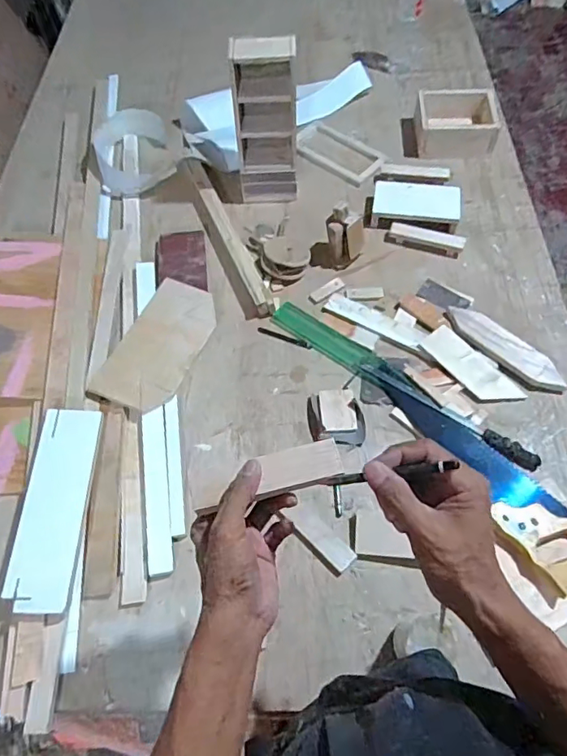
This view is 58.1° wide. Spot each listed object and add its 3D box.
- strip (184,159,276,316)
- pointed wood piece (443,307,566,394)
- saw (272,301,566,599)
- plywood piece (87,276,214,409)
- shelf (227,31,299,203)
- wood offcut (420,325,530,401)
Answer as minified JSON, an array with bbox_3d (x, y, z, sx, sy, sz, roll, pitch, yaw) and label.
[{"bbox_3d":[-0.111,-0.286,0.984,0.047,0.041,0.421,-22,62,-9],"label":"strip"},{"bbox_3d":[0.365,-0.052,0.845,0.069,0.020,0.215,-37,66,-17],"label":"pointed wood piece"},{"bbox_3d":[0.215,0.056,0.786,0.103,0.031,0.599,-35,65,-16],"label":"saw"},{"bbox_3d":[-0.206,-0.056,0.854,0.127,0.011,0.244,20,65,8],"label":"plywood piece"},{"bbox_3d":[-0.034,-0.451,0.939,0.121,0.299,0.060,4,61,5],"label":"shelf"},{"bbox_3d":[0.306,-0.016,0.832,0.065,0.007,0.170,-37,65,-17],"label":"wood offcut"}]

